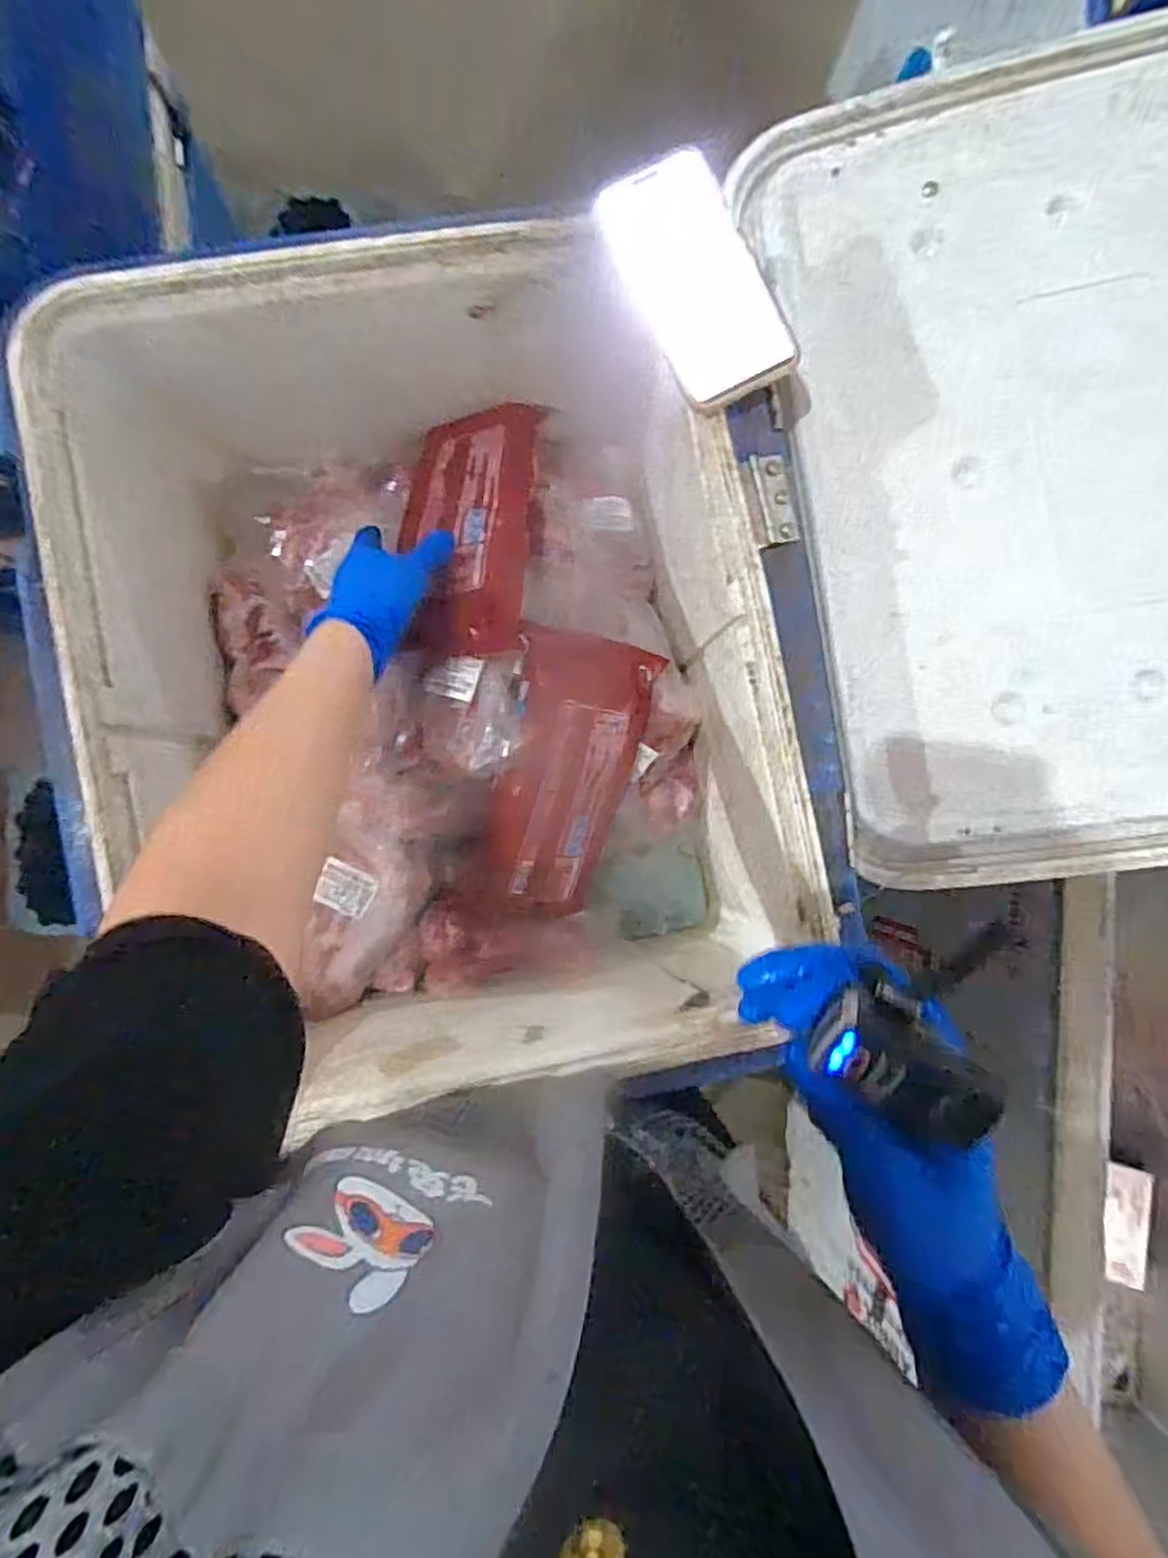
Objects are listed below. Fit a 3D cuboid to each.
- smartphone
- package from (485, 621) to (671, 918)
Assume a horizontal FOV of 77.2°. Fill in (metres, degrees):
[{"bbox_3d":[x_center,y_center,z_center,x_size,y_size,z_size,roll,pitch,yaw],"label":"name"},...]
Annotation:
[{"bbox_3d":[0.083,-0.349,0.520,0.082,0.006,0.156,-30,108,7],"label":"smartphone"},{"bbox_3d":[-0.017,0.002,0.650,0.122,0.057,0.254,13,104,-5],"label":"package"}]

